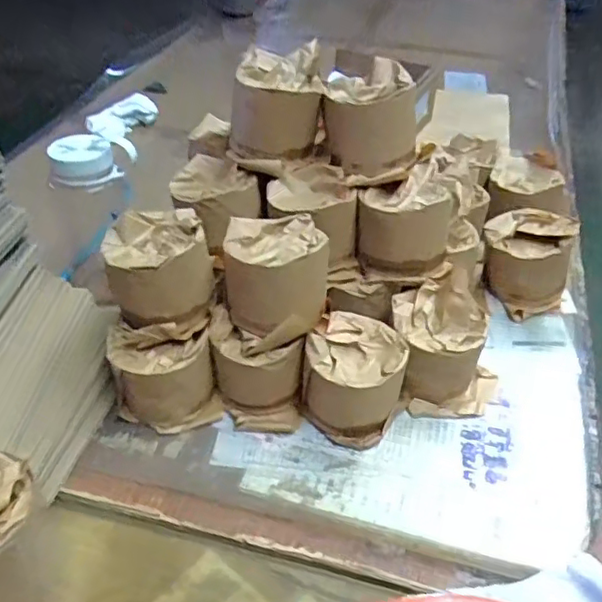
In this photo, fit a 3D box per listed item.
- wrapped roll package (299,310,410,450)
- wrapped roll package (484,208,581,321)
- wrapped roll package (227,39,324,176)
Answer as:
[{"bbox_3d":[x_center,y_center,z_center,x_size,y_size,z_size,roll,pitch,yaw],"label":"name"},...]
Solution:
[{"bbox_3d":[0.054,0.074,0.588,0.089,0.092,0.098,27,48,30],"label":"wrapped roll package"},{"bbox_3d":[0.271,-0.053,0.739,0.101,0.096,0.114,17,44,18],"label":"wrapped roll package"},{"bbox_3d":[-0.026,-0.208,0.653,0.094,0.089,0.116,3,41,3],"label":"wrapped roll package"}]

